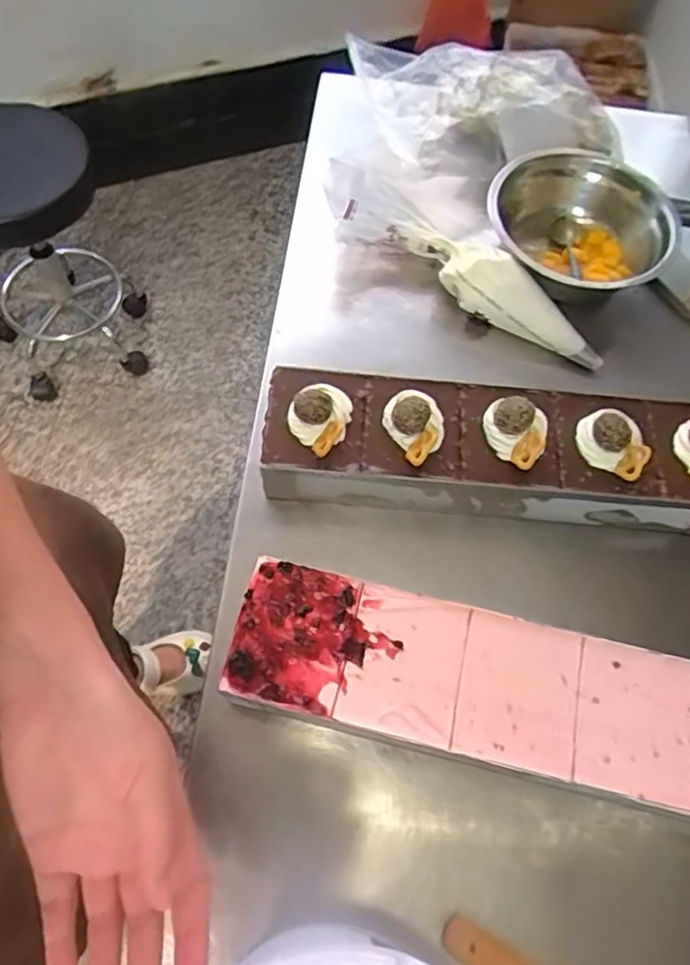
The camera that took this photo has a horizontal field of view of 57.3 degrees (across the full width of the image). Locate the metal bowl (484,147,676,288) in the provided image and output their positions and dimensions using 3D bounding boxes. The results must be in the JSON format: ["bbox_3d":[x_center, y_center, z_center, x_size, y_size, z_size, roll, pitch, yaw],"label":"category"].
[{"bbox_3d":[0.246,-0.264,0.675,0.186,0.074,0.186,1,64,-2],"label":"metal bowl"}]

